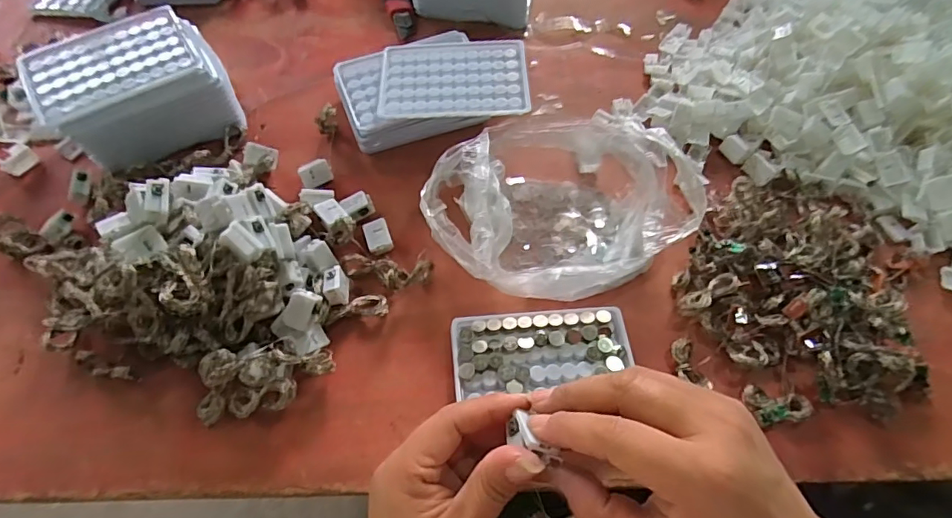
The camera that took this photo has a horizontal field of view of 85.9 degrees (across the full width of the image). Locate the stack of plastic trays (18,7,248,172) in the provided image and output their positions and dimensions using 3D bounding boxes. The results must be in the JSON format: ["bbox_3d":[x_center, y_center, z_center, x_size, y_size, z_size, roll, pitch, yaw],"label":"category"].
[{"bbox_3d":[-0.299,-0.148,0.461,0.147,0.073,0.119,-33,66,-19],"label":"stack of plastic trays"}]

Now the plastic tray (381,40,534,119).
[{"bbox_3d":[-0.020,-0.162,0.455,0.128,0.011,0.093,-2,60,-3],"label":"plastic tray"}]

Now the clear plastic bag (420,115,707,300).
[{"bbox_3d":[0.069,-0.047,0.422,0.216,0.055,0.152,-14,61,-10],"label":"clear plastic bag"}]

